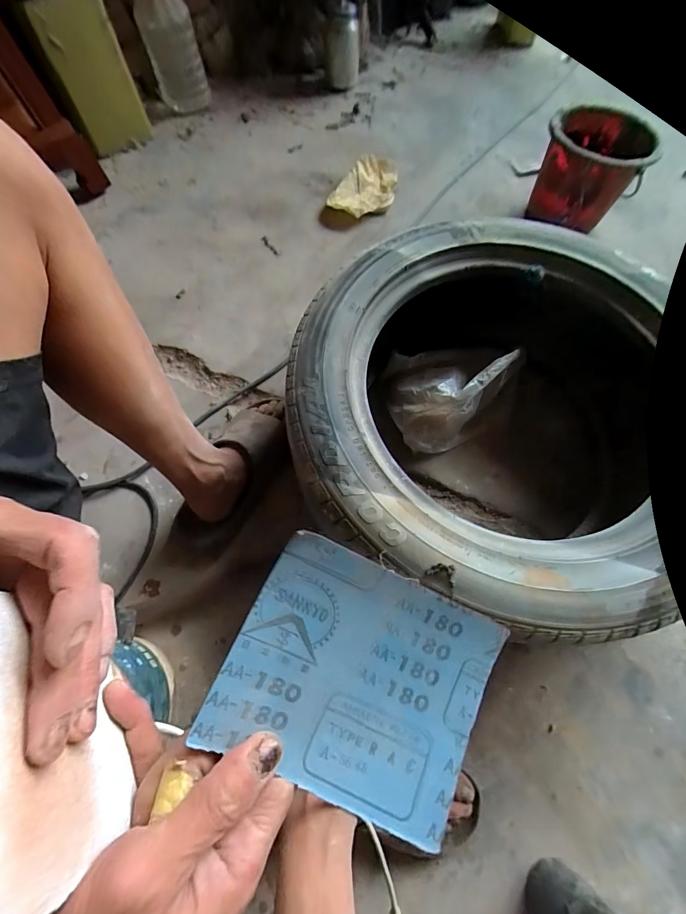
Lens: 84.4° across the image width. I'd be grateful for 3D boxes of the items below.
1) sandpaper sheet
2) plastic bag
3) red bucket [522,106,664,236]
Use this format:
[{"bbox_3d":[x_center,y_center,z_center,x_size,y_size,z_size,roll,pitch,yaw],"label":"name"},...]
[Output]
[{"bbox_3d":[0.011,0.117,0.199,0.137,0.014,0.112,28,82,-8],"label":"sandpaper sheet"},{"bbox_3d":[0.185,-0.102,0.628,0.221,0.109,0.168,0,68,-1],"label":"plastic bag"},{"bbox_3d":[0.498,-0.603,0.794,0.181,0.141,0.216,17,69,6],"label":"red bucket"}]

